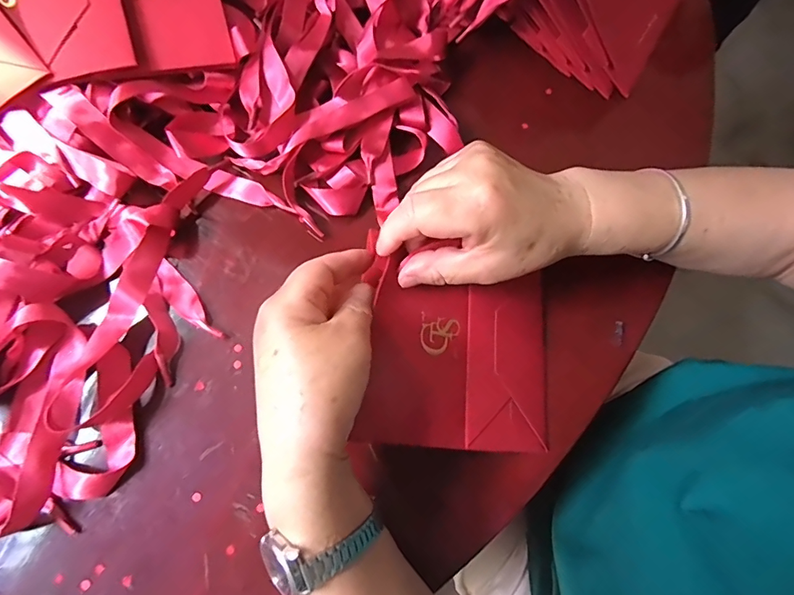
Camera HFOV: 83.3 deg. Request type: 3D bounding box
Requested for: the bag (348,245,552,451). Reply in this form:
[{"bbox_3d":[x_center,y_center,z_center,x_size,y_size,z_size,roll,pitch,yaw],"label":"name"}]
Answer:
[{"bbox_3d":[0.047,0.038,0.295,0.137,0.015,0.114,10,75,-23],"label":"bag"}]

